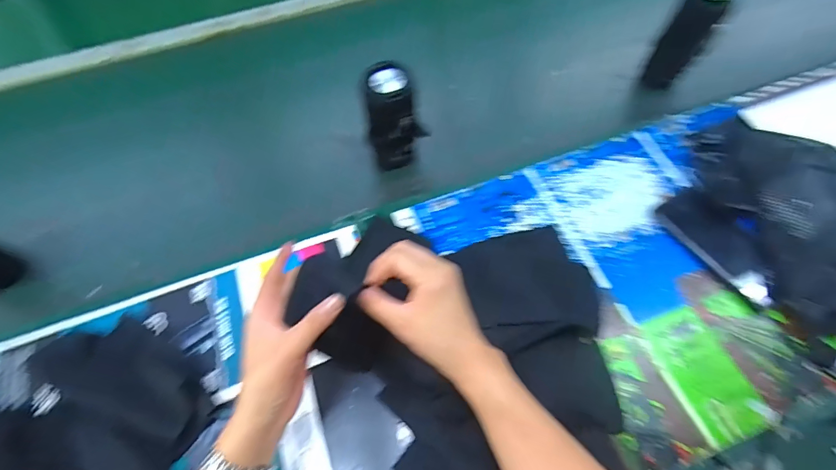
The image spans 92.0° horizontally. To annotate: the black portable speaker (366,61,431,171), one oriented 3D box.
[{"bbox_3d":[-0.033,-0.147,0.536,0.067,0.149,0.053,-32,64,-15],"label":"black portable speaker"}]

